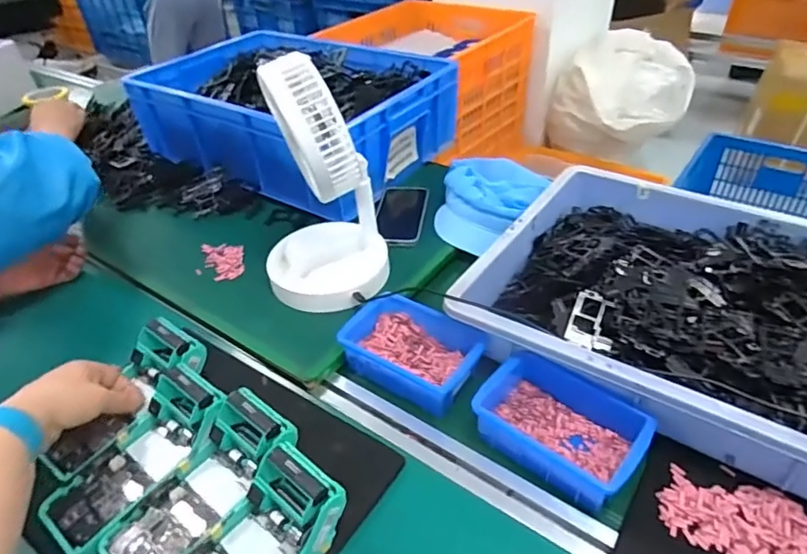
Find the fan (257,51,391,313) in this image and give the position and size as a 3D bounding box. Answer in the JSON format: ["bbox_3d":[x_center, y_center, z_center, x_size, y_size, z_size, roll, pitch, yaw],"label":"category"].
[{"bbox_3d":[-0.108,-0.111,0.642,0.157,0.280,0.154,-14,42,-14],"label":"fan"}]

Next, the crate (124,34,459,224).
[{"bbox_3d":[-0.203,-0.300,0.947,0.500,0.134,0.321,25,47,27],"label":"crate"}]

